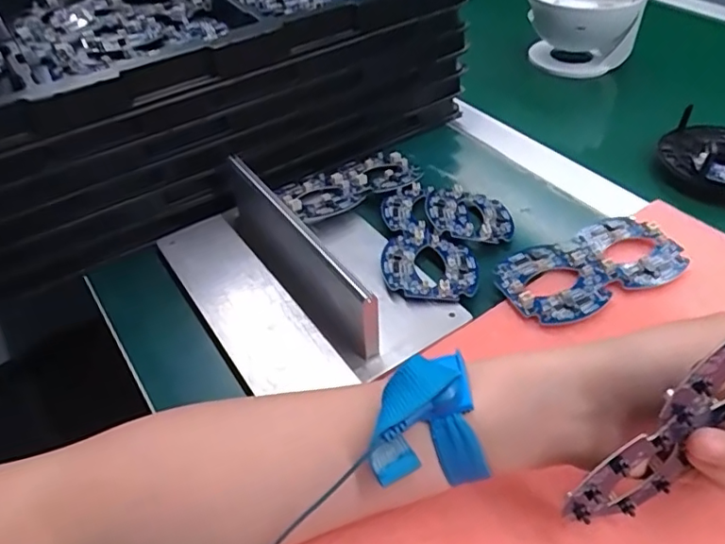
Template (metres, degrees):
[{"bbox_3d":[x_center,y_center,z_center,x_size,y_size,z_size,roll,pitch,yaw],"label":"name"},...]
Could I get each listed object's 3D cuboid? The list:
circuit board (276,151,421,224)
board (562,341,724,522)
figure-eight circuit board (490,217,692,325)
[{"bbox_3d":[-0.010,-0.072,0.452,0.124,0.009,0.054,-25,46,-30],"label":"circuit board"},{"bbox_3d":[0.129,0.059,0.216,0.065,0.126,0.006,6,37,-31],"label":"board"},{"bbox_3d":[0.153,-0.002,0.374,0.124,0.011,0.062,-19,47,-17],"label":"figure-eight circuit board"}]

